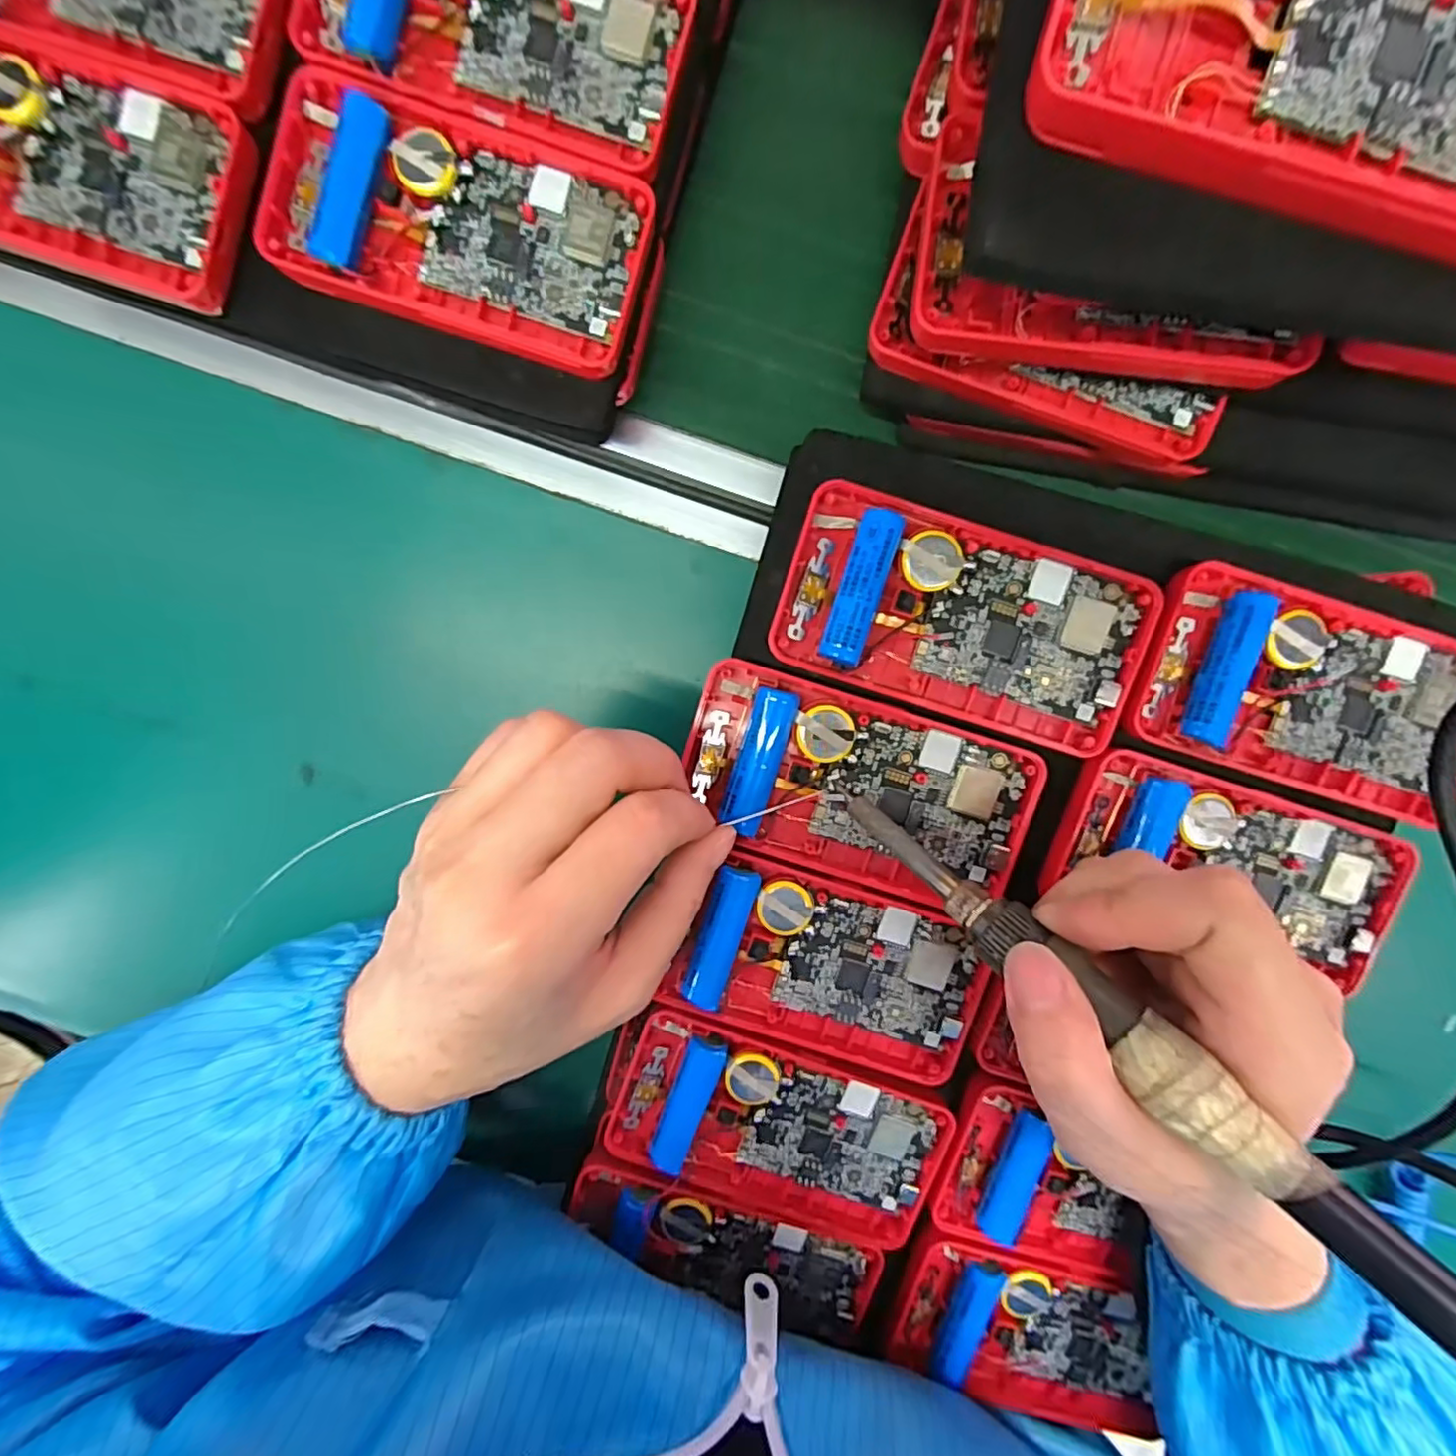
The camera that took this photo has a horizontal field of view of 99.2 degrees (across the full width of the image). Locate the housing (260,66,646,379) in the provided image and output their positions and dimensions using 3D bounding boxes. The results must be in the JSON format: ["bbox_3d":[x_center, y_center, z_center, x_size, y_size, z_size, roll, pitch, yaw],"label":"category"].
[{"bbox_3d":[-0.089,-0.165,0.205,0.120,0.013,0.063,15,93,-2],"label":"housing"}]

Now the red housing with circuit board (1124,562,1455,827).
[{"bbox_3d":[0.195,-0.012,0.208,0.115,0.012,0.062,15,93,-2],"label":"red housing with circuit board"}]

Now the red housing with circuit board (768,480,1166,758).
[{"bbox_3d":[0.080,-0.039,0.206,0.121,0.012,0.067,18,93,-2],"label":"red housing with circuit board"}]

